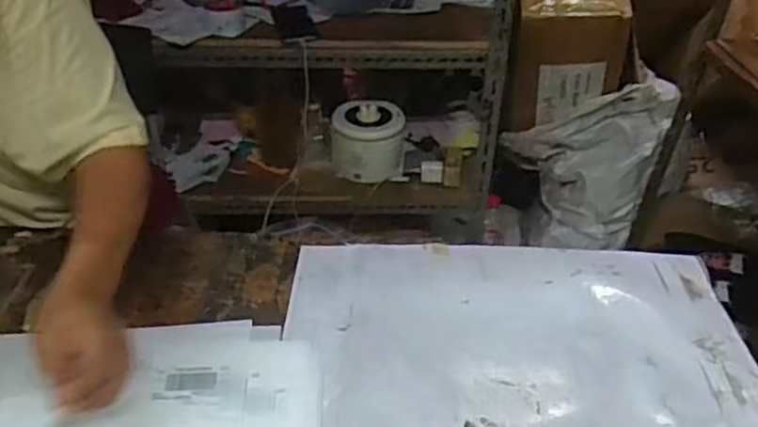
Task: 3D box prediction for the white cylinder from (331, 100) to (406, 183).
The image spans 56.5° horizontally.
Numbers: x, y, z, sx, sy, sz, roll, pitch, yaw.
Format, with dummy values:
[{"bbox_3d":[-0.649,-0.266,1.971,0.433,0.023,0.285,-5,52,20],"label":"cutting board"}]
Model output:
[{"bbox_3d":[-0.020,-0.172,1.654,0.172,0.134,0.146,2,36,2],"label":"white cylinder"}]

